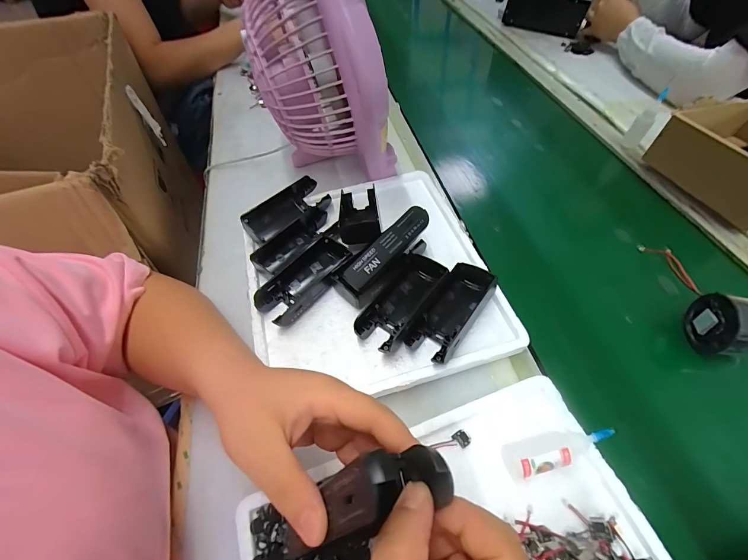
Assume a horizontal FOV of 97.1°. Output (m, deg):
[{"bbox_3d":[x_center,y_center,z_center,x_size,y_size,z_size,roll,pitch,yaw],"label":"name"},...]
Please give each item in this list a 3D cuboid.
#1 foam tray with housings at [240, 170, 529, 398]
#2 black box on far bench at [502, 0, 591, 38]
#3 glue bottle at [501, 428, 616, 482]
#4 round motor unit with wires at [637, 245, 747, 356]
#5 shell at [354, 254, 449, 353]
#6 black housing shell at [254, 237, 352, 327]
[{"bbox_3d":[-0.007,-0.025,0.358,0.251,0.070,0.275,-13,57,-8],"label":"foam tray with housings"},{"bbox_3d":[0.421,-0.689,0.796,0.193,0.145,0.031,31,51,21],"label":"black box on far bench"},{"bbox_3d":[0.145,0.131,0.256,0.089,0.022,0.025,-12,57,-7],"label":"glue bottle"},{"bbox_3d":[0.361,0.008,0.356,0.063,0.052,0.148,-1,56,0],"label":"round motor unit with wires"},{"bbox_3d":[0.029,0.018,0.335,0.045,0.029,0.115,31,61,19],"label":"shell"},{"bbox_3d":[-0.074,-0.003,0.352,0.051,0.027,0.109,34,62,21],"label":"black housing shell"}]

